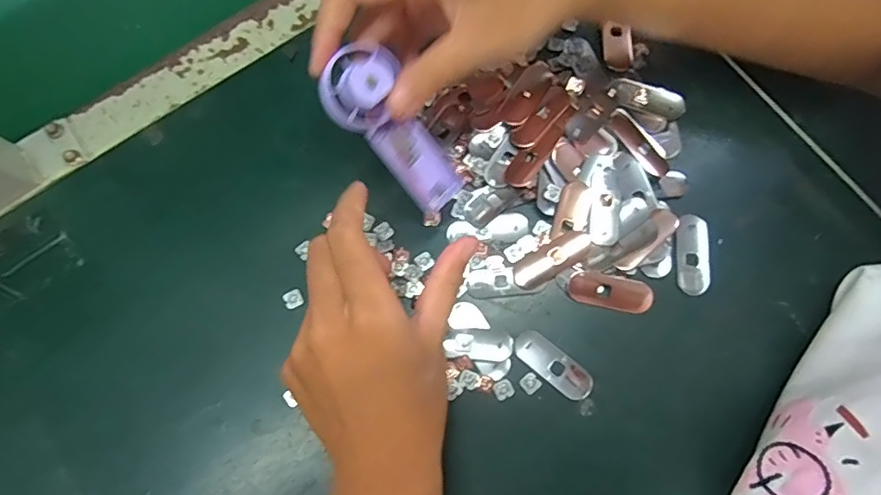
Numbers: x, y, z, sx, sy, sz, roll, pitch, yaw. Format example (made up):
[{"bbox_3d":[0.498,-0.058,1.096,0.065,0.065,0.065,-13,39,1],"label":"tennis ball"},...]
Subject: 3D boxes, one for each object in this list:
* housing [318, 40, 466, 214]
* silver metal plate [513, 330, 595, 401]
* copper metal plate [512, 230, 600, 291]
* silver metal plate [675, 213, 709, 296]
[{"bbox_3d":[-0.022,-0.059,0.275,0.038,0.091,0.020,-46,34,-10],"label":"housing"},{"bbox_3d":[0.066,0.068,0.308,0.050,0.004,0.020,39,80,11],"label":"silver metal plate"},{"bbox_3d":[0.068,0.007,0.321,0.051,0.006,0.018,-32,77,-7],"label":"copper metal plate"},{"bbox_3d":[0.154,0.004,0.324,0.019,0.004,0.049,1,75,2],"label":"silver metal plate"}]

